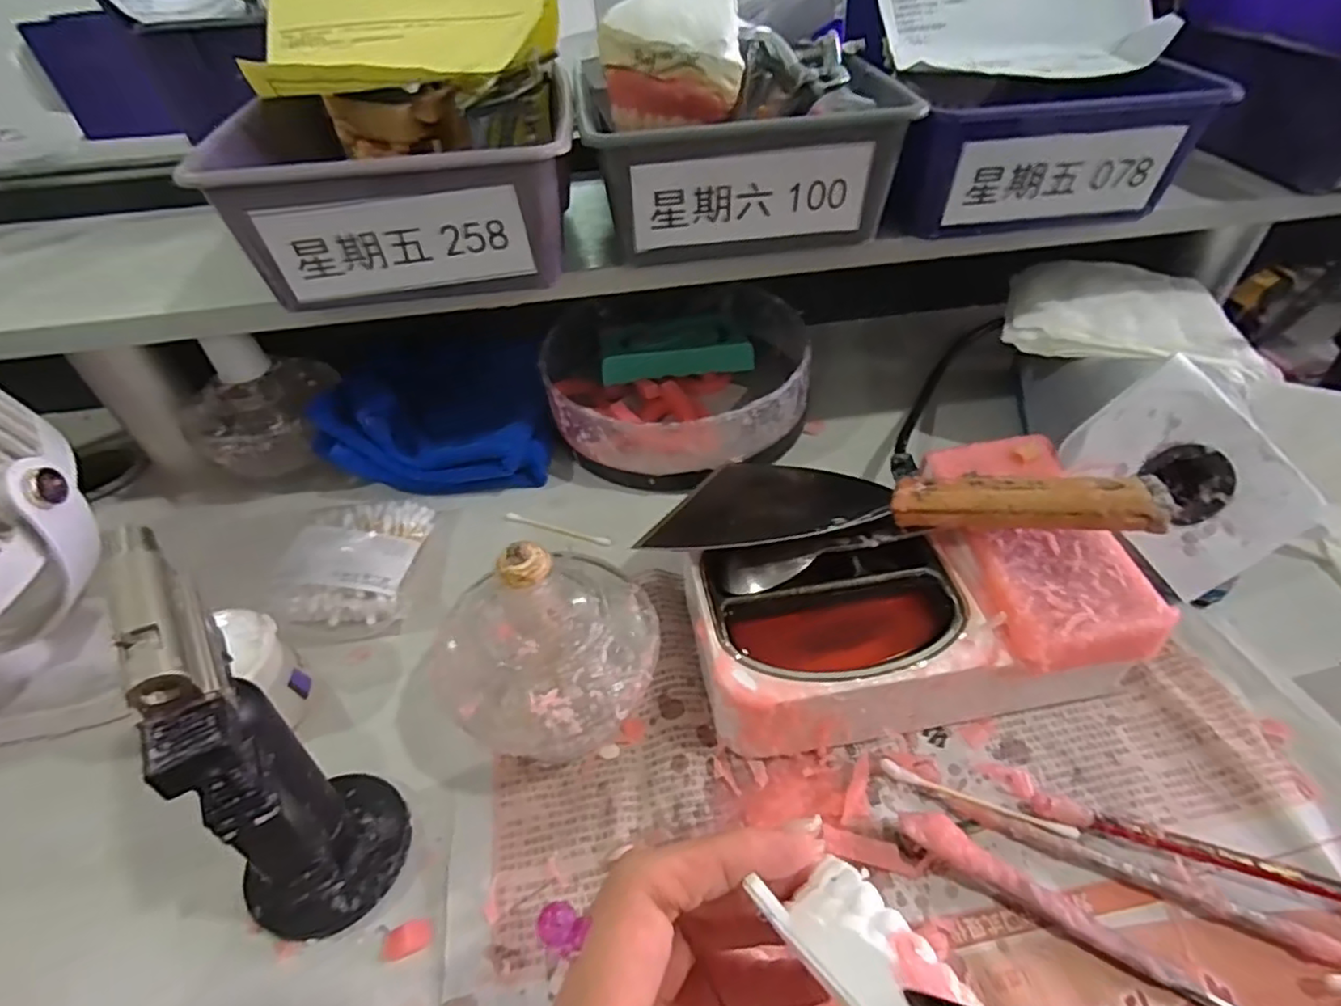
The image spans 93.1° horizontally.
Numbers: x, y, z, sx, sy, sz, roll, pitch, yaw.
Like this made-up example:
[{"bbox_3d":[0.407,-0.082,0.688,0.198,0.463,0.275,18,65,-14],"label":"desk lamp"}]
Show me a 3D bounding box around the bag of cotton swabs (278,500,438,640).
[{"bbox_3d":[-0.173,0.033,0.355,0.065,0.026,0.087,-6,45,-1],"label":"bag of cotton swabs"}]

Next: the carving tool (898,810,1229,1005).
[{"bbox_3d":[0.148,0.154,0.232,0.129,0.013,0.015,25,52,26],"label":"carving tool"}]

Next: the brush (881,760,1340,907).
[{"bbox_3d":[0.188,0.135,0.252,0.198,0.009,0.010,10,47,14],"label":"brush"}]

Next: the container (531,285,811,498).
[{"bbox_3d":[0.004,-0.093,0.448,0.171,0.052,0.187,-4,45,1],"label":"container"}]

